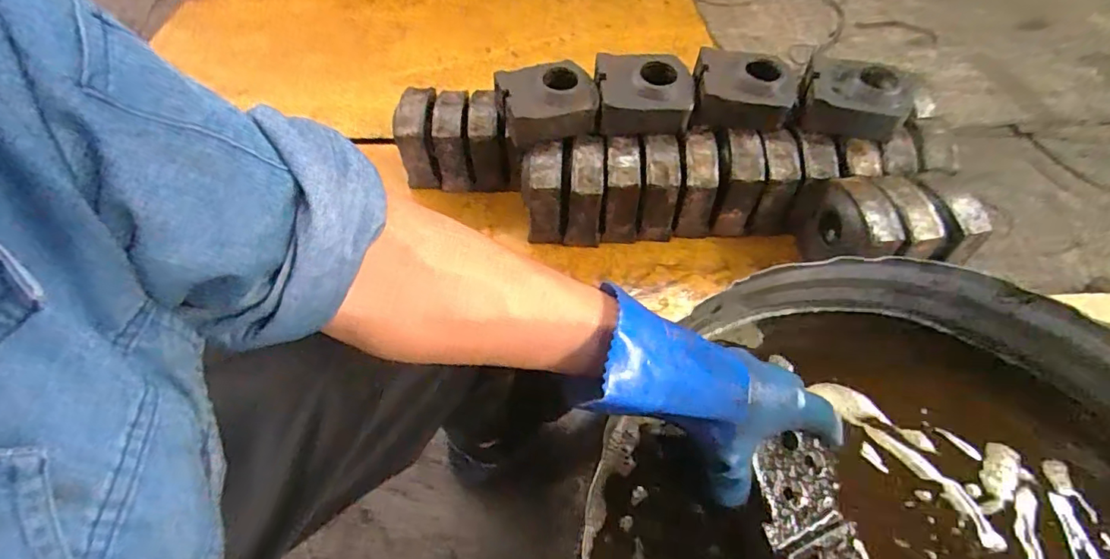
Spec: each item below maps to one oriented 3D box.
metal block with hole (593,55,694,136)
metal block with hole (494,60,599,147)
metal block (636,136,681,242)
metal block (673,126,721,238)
[{"bbox_3d":[0.177,-0.370,1.071,0.188,0.093,0.158,2,53,3],"label":"metal block with hole"},{"bbox_3d":[-0.016,-0.349,1.051,0.184,0.088,0.137,-8,54,-5],"label":"metal block with hole"},{"bbox_3d":[0.208,-0.180,1.086,0.075,0.182,0.124,4,53,4],"label":"metal block"},{"bbox_3d":[0.289,-0.191,1.089,0.078,0.177,0.141,8,54,7],"label":"metal block"}]

